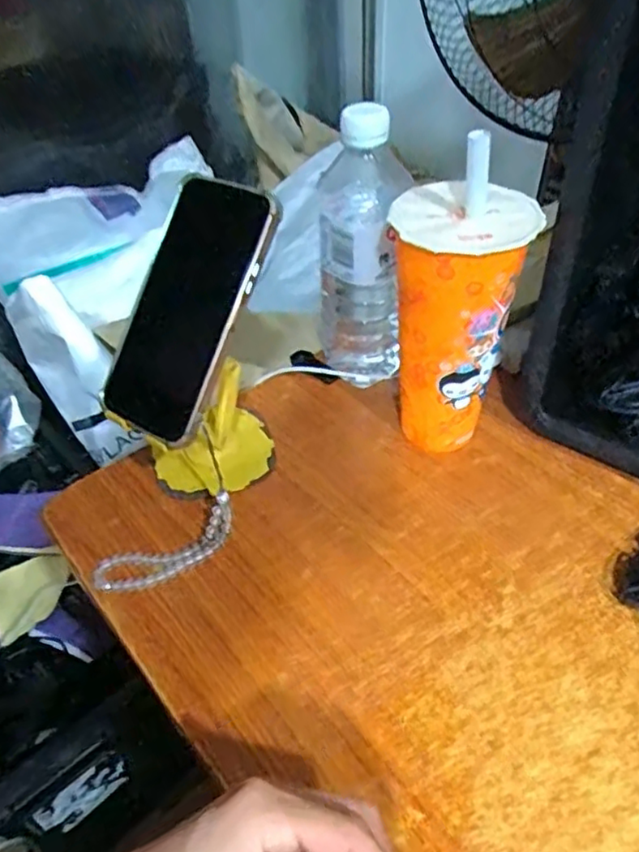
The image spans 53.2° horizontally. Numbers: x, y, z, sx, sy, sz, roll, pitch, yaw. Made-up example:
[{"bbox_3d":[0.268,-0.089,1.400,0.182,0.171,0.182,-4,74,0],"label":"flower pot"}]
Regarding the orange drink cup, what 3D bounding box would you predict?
[{"bbox_3d":[0.090,-0.072,0.436,0.084,0.197,0.081,5,45,8],"label":"orange drink cup"}]

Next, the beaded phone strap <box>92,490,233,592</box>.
[{"bbox_3d":[-0.099,0.080,0.415,0.096,0.023,0.031,-21,47,-18],"label":"beaded phone strap"}]

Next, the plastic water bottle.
[{"bbox_3d":[0.031,-0.128,0.487,0.062,0.203,0.071,-2,44,1],"label":"plastic water bottle"}]

